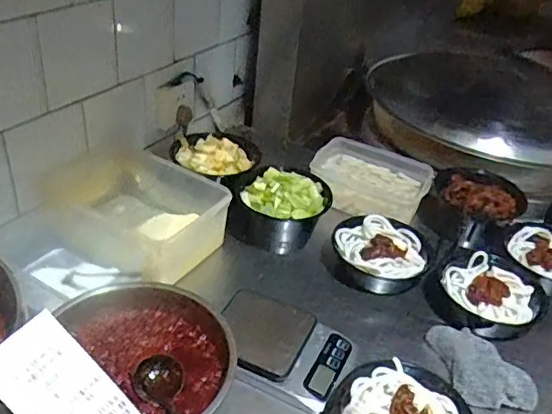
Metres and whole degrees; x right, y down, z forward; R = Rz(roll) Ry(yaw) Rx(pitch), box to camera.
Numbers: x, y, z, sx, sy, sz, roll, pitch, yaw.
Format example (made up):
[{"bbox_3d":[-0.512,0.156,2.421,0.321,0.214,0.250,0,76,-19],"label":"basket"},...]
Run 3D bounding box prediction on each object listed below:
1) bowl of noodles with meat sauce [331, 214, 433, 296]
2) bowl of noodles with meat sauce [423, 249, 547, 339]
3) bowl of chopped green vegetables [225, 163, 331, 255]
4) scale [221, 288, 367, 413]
[{"bbox_3d":[0.179,0.082,0.966,0.163,0.061,0.152,4,33,-3],"label":"bowl of noodles with meat sauce"},{"bbox_3d":[0.349,0.139,0.914,0.186,0.053,0.156,-25,44,-38],"label":"bowl of noodles with meat sauce"},{"bbox_3d":[0.009,0.004,1.011,0.172,0.098,0.154,8,33,3],"label":"bowl of chopped green vegetables"},{"bbox_3d":[0.006,0.195,0.792,0.200,0.031,0.148,21,36,21],"label":"scale"}]

